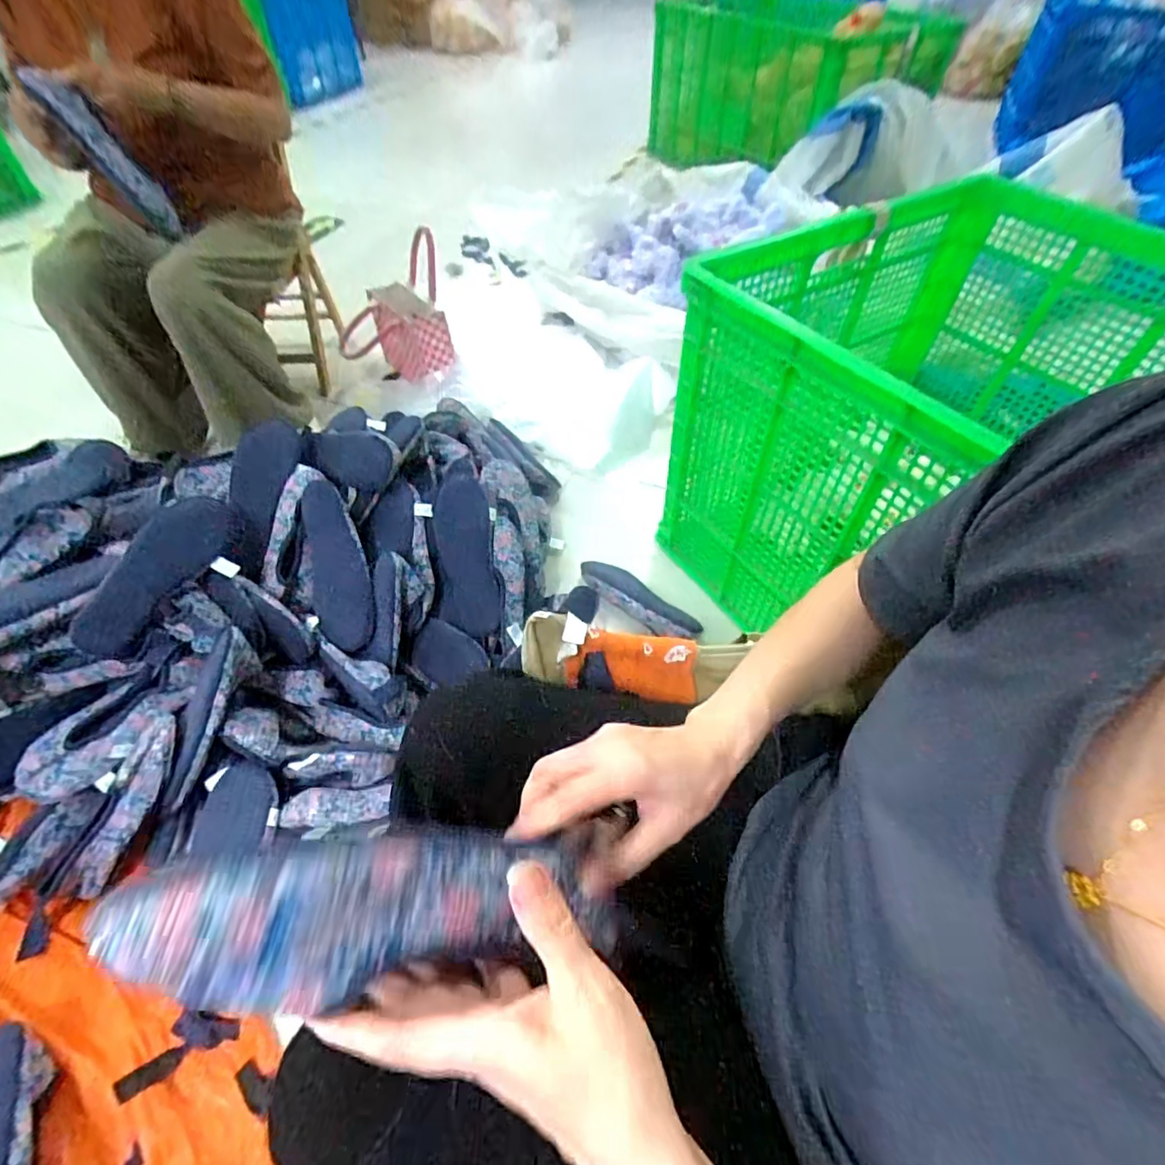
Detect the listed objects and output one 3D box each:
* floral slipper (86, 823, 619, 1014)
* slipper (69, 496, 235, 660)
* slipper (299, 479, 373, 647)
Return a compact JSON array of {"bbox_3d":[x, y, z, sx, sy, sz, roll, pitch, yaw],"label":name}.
[{"bbox_3d":[-0.074,0.147,0.269,0.237,0.039,0.064,18,76,-35],"label":"floral slipper"},{"bbox_3d":[-0.640,-0.013,0.867,0.102,0.077,0.264,5,52,3],"label":"slipper"},{"bbox_3d":[-0.383,-0.034,0.885,0.092,0.048,0.276,-13,85,-11],"label":"slipper"}]

